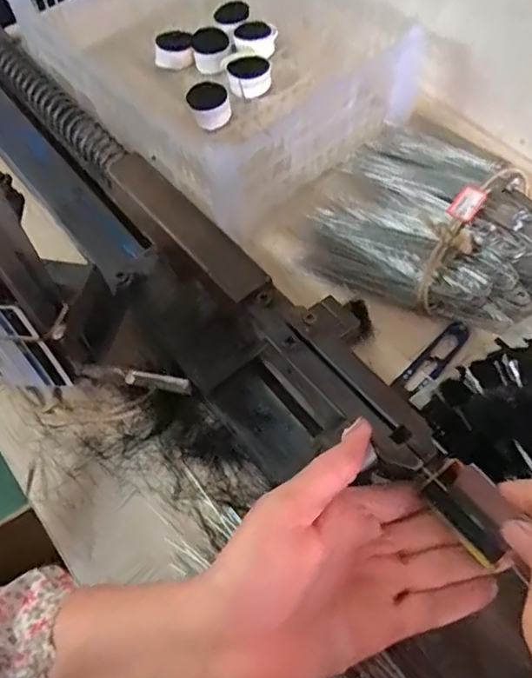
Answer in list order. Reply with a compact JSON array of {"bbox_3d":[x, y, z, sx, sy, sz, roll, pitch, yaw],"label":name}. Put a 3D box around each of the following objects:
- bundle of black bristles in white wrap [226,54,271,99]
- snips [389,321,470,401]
[{"bbox_3d":[-0.019,-0.305,0.662,0.049,0.033,0.043,-10,59,-2],"label":"bundle of black bristles in white wrap"},{"bbox_3d":[0.145,0.019,0.494,0.087,0.011,0.024,-41,65,-18],"label":"snips"}]

